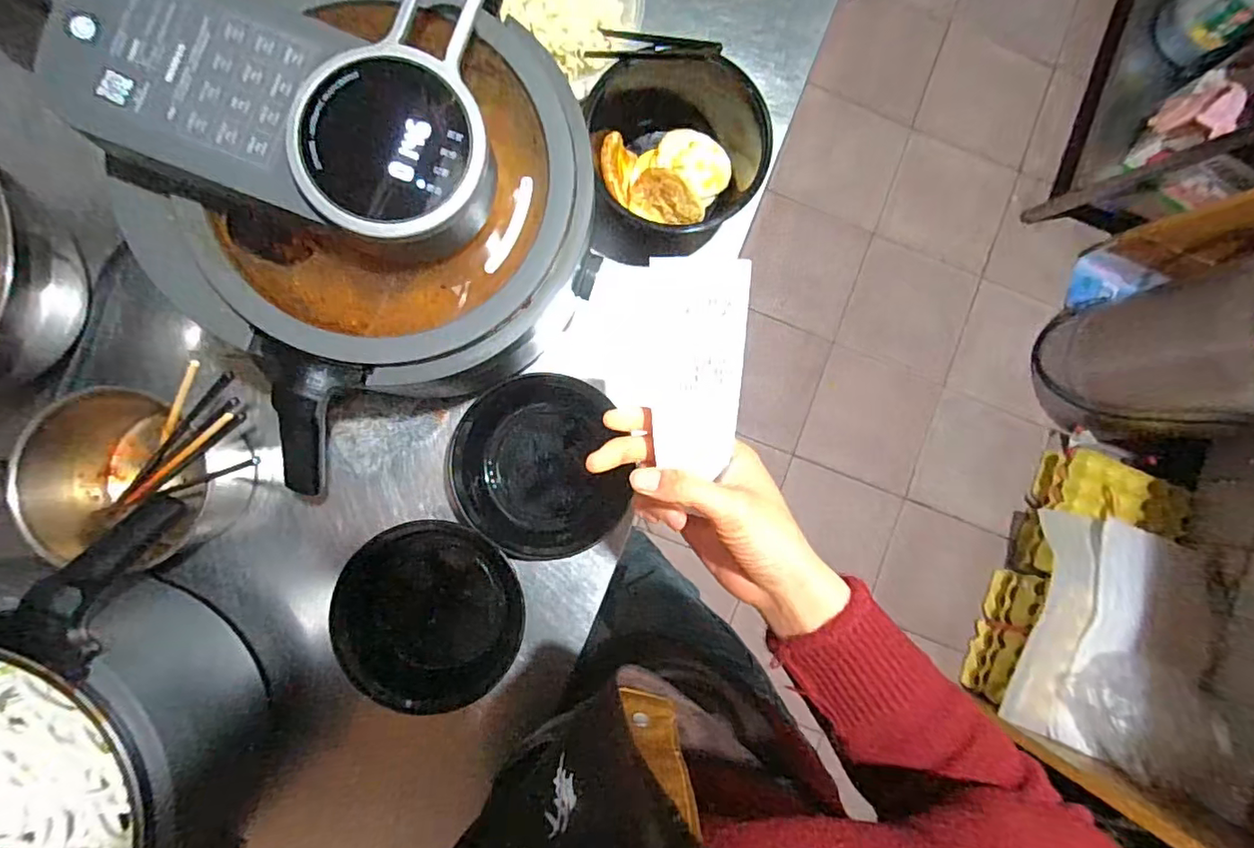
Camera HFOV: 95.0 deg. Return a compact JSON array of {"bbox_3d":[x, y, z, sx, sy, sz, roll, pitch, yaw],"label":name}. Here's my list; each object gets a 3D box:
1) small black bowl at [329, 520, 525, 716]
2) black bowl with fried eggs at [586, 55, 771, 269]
[{"bbox_3d":[-0.186,0.182,0.543,0.164,0.041,0.173,-27,89,-3],"label":"small black bowl"},{"bbox_3d":[0.042,-0.253,0.550,0.160,0.094,0.151,0,88,-3],"label":"black bowl with fried eggs"}]

